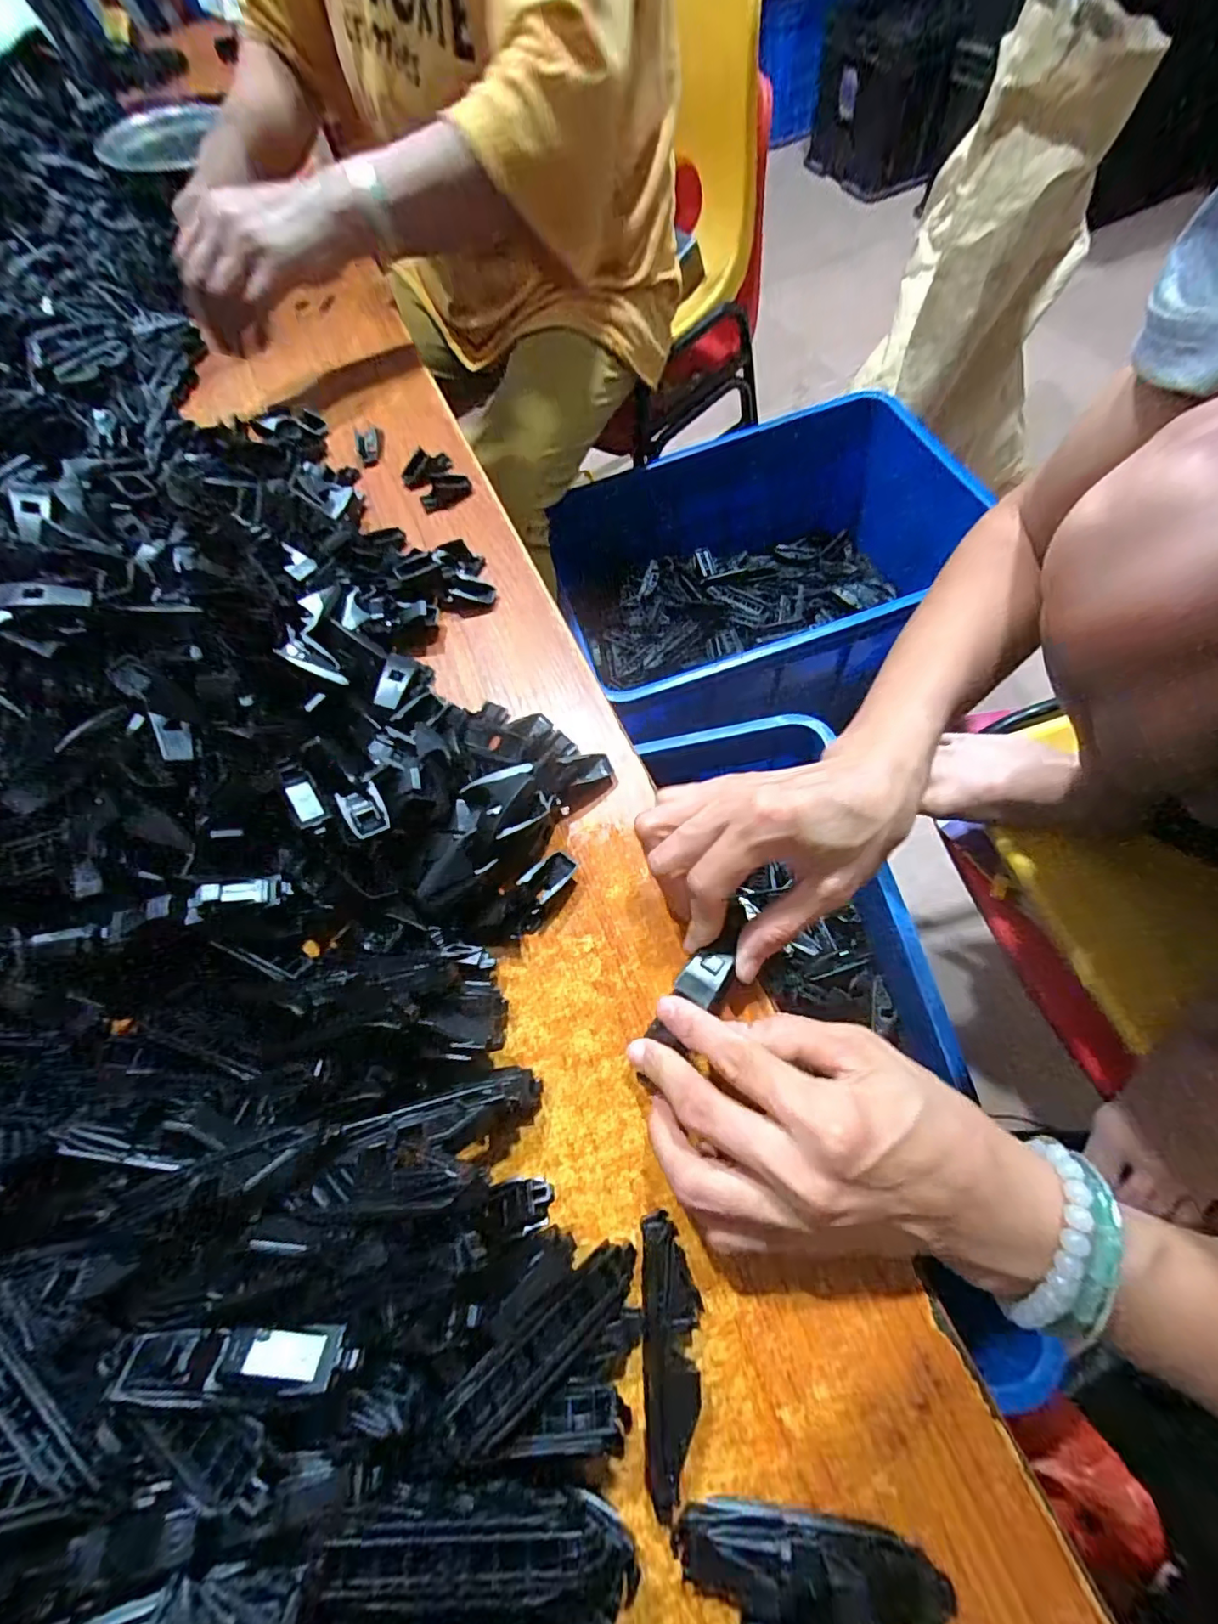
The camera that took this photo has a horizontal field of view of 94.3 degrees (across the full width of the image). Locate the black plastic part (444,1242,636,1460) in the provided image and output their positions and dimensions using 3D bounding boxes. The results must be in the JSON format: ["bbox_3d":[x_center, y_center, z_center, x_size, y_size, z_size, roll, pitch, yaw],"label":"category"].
[{"bbox_3d":[-0.019,0.182,0.198,0.077,0.012,0.022,-20,60,-37],"label":"black plastic part"}]

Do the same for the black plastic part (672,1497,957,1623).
[{"bbox_3d":[0.063,0.234,0.176,0.082,0.017,0.020,7,65,12],"label":"black plastic part"}]

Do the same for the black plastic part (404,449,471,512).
[{"bbox_3d":[-0.138,-0.264,0.446,0.041,0.008,0.068,-33,64,-8],"label":"black plastic part"}]

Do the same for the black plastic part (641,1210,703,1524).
[{"bbox_3d":[0.023,0.196,0.204,0.020,0.014,0.082,-3,64,7],"label":"black plastic part"}]

